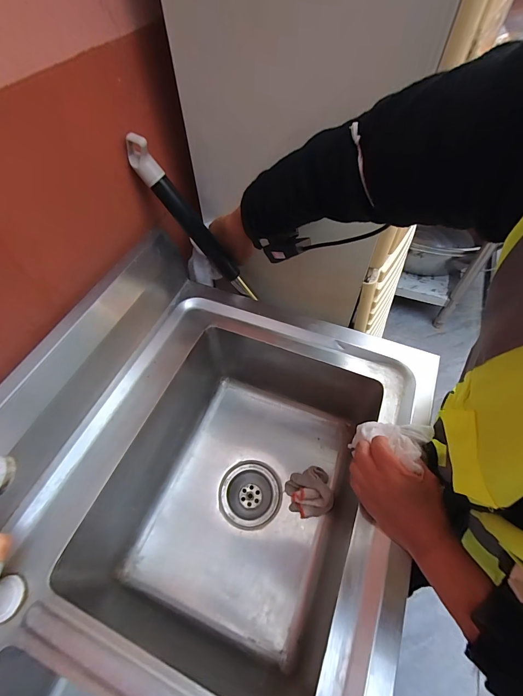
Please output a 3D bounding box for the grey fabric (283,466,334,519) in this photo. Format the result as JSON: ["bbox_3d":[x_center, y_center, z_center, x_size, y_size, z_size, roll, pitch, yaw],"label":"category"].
[{"bbox_3d":[0.084,0.252,0.558,0.076,0.038,0.075,-1,56,1],"label":"grey fabric"}]

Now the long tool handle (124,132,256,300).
[{"bbox_3d":[-0.101,-0.192,0.516,0.039,0.295,0.025,-6,48,38],"label":"long tool handle"}]

